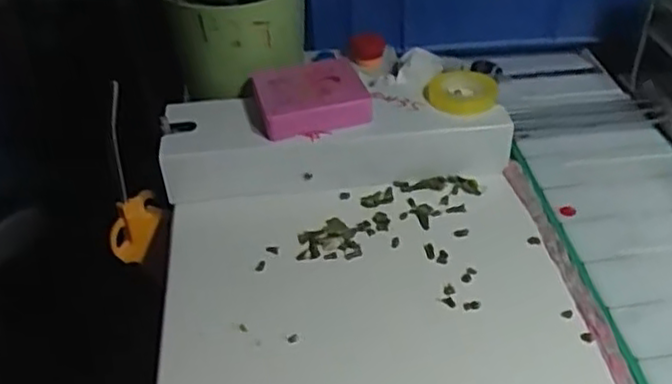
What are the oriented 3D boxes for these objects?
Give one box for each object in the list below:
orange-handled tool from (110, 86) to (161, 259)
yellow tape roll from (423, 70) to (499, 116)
[{"bbox_3d":[-0.157,-0.009,0.531,0.035,0.132,0.025,-7,15,-2],"label":"orange-handled tool"},{"bbox_3d":[0.096,-0.077,0.534,0.050,0.013,0.053,-2,39,2],"label":"yellow tape roll"}]

